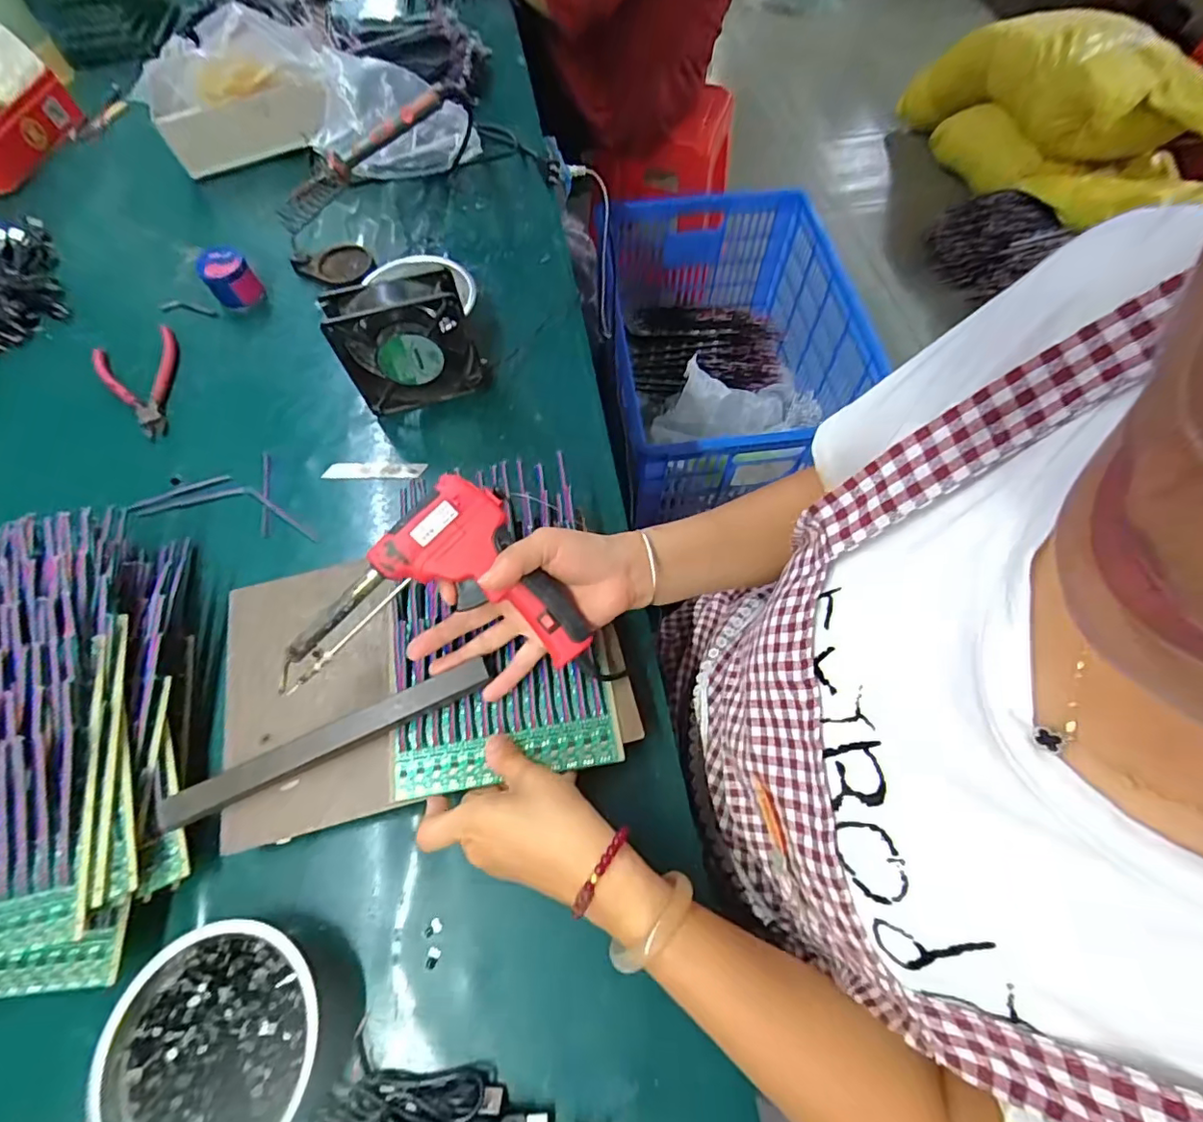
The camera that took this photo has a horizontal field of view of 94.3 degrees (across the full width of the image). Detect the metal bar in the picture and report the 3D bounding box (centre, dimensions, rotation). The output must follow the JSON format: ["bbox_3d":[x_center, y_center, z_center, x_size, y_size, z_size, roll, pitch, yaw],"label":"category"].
[{"bbox_3d":[-0.192,0.126,0.399,0.232,0.023,0.022,-23,66,-10],"label":"metal bar"}]

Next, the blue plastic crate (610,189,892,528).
[{"bbox_3d":[0.265,-0.433,1.202,0.463,0.299,0.699,-5,64,-2],"label":"blue plastic crate"}]

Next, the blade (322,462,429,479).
[{"bbox_3d":[-0.225,-0.090,0.557,0.099,0.004,0.019,0,69,1],"label":"blade"}]

